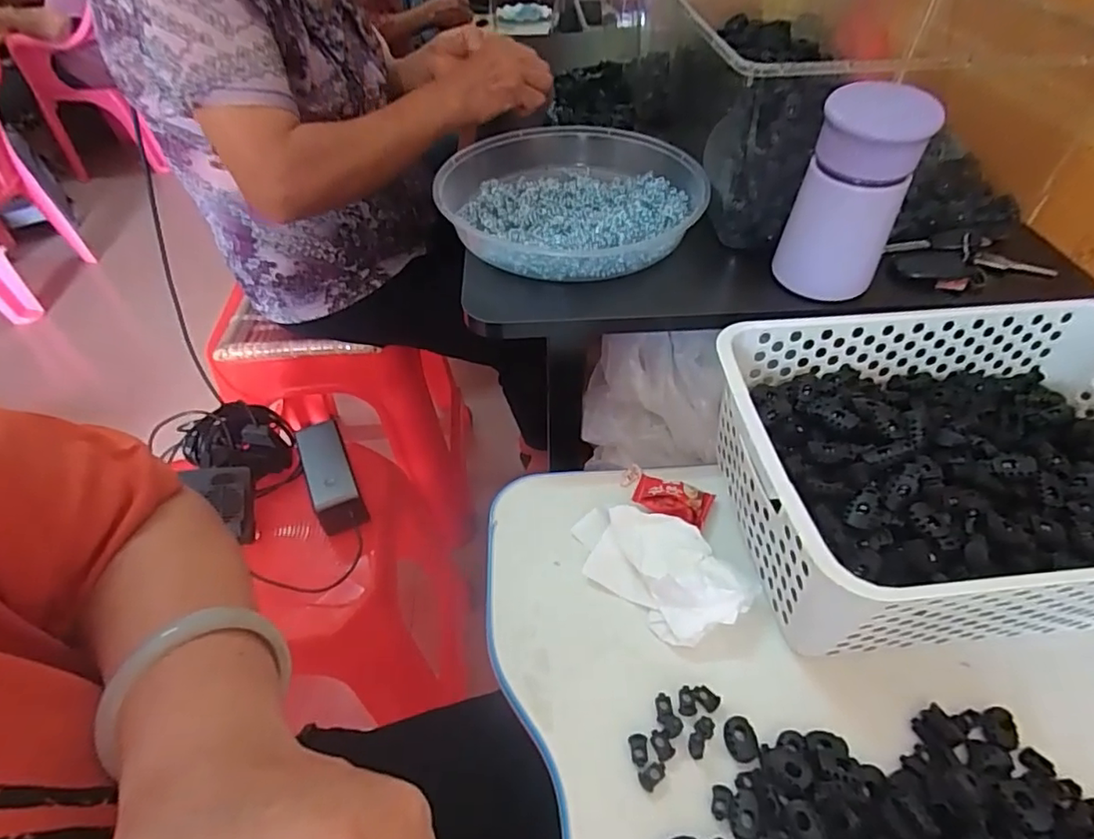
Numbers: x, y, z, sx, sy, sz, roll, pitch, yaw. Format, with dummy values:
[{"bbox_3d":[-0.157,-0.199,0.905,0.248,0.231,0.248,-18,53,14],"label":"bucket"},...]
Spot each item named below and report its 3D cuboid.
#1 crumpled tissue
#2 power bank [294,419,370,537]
[{"bbox_3d":[0.072,0.090,0.382,0.067,0.030,0.116,-36,55,-28],"label":"crumpled tissue"},{"bbox_3d":[-0.234,0.060,0.631,0.048,0.033,0.142,-20,49,-17],"label":"power bank"}]

